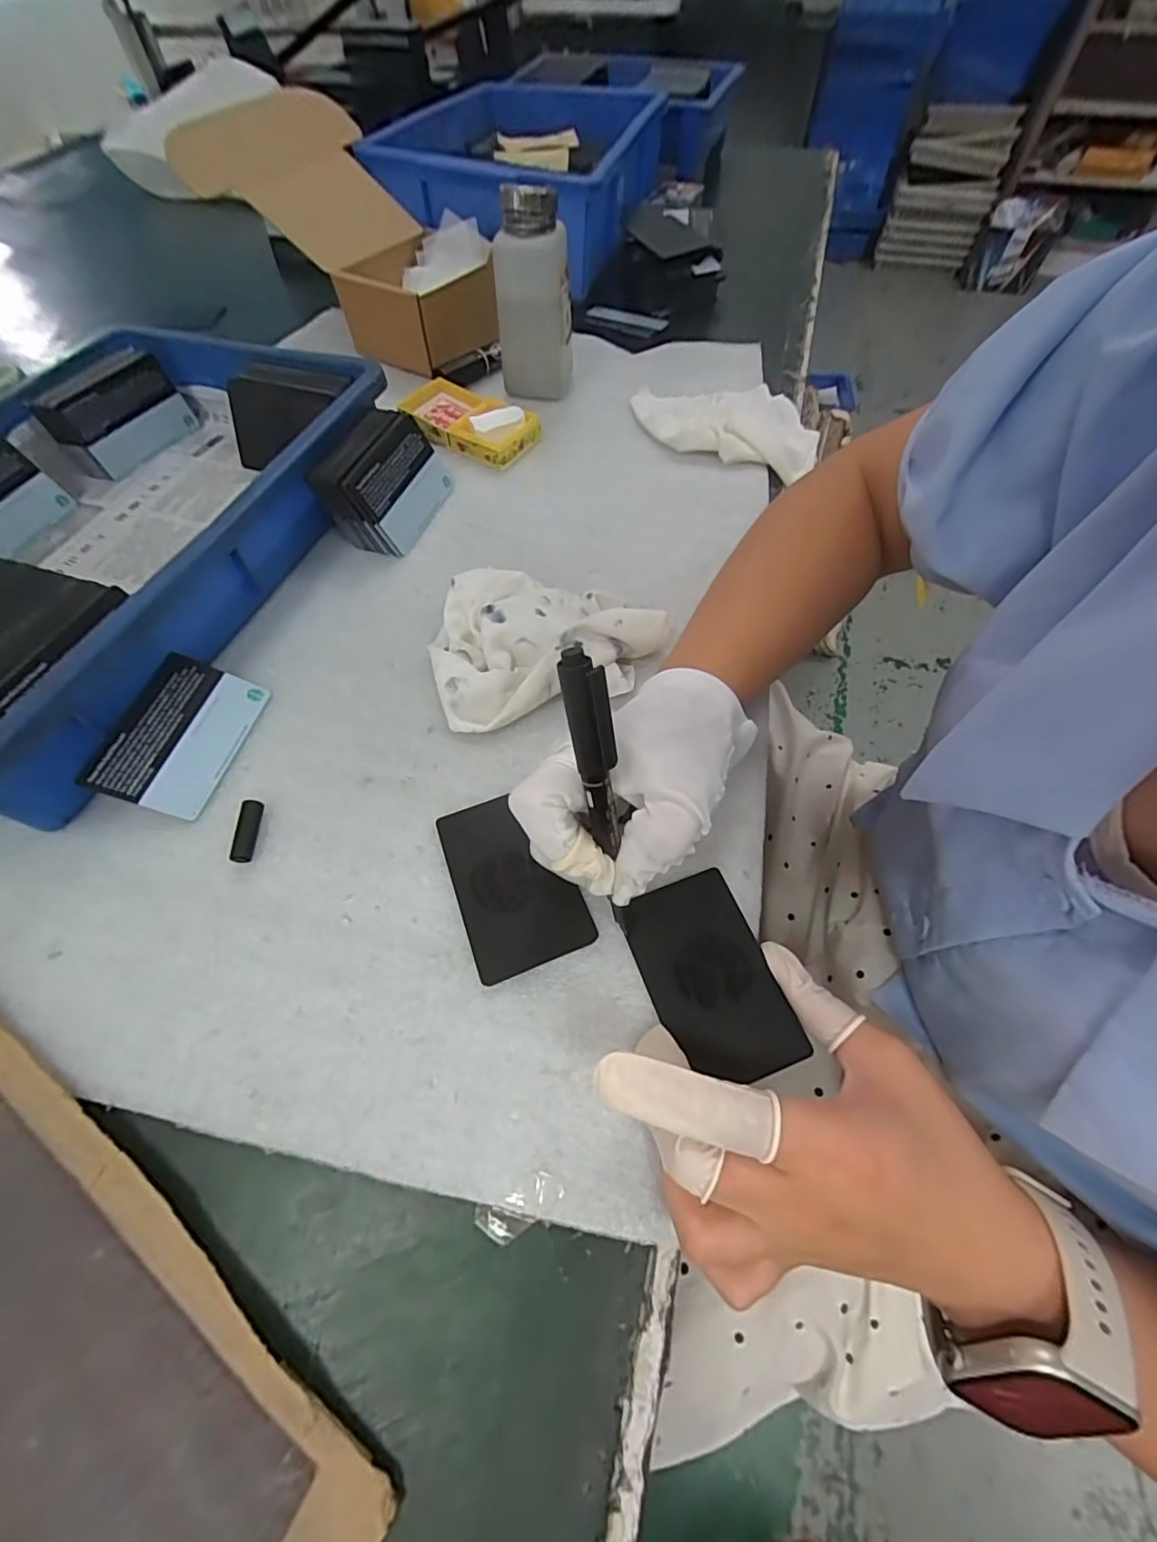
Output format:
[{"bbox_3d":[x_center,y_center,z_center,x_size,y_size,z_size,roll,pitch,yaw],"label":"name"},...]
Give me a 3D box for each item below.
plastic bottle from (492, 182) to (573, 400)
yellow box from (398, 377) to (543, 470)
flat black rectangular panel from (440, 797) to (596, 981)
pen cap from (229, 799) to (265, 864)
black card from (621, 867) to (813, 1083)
[{"bbox_3d":[-0.034,-0.372,0.428,0.057,0.119,0.042,2,60,2],"label":"plastic bottle"},{"bbox_3d":[-0.091,-0.286,0.442,0.114,0.024,0.059,29,64,16],"label":"yellow box"},{"bbox_3d":[-0.032,0.050,0.259,0.054,0.004,0.085,-21,63,-8],"label":"flat black rectangular panel"},{"bbox_3d":[-0.164,0.030,0.270,0.010,0.010,0.031,-3,60,-1],"label":"pen cap"},{"bbox_3d":[0.057,0.089,0.238,0.052,0.008,0.084,-17,63,-11],"label":"black card"}]

